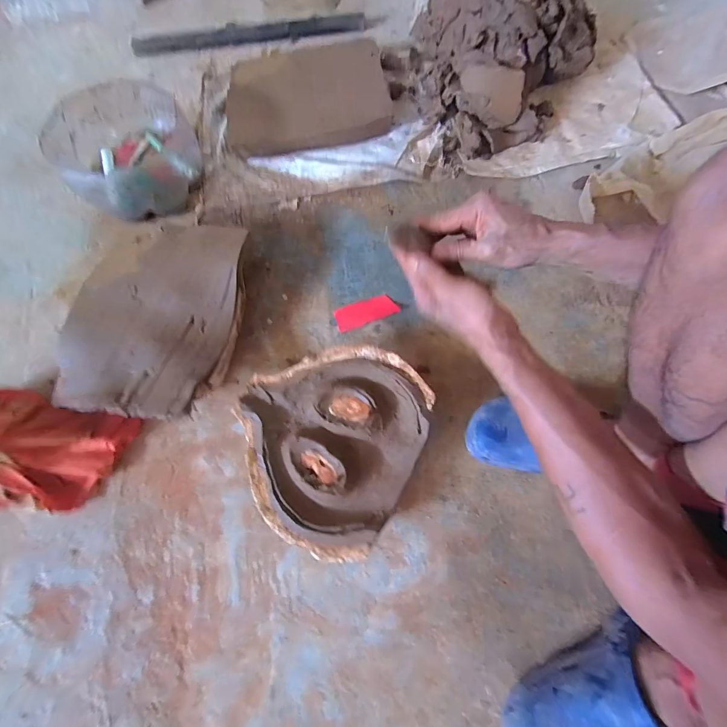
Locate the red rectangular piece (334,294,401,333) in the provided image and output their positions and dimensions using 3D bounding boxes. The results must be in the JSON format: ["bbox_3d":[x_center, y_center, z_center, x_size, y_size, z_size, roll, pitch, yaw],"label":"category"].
[{"bbox_3d":[0.004,-0.093,0.595,0.106,0.010,0.048,-18,72,-5],"label":"red rectangular piece"}]

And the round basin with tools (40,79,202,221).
[{"bbox_3d":[-0.434,-0.385,0.645,0.234,0.124,0.248,0,71,1],"label":"round basin with tools"}]

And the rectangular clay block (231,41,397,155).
[{"bbox_3d":[-0.118,-0.572,0.729,0.352,0.074,0.229,-13,71,-4],"label":"rectangular clay block"}]

